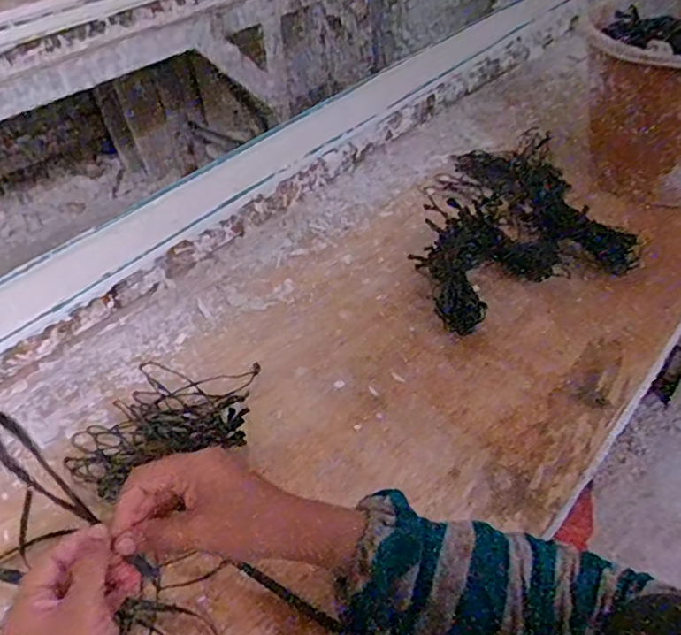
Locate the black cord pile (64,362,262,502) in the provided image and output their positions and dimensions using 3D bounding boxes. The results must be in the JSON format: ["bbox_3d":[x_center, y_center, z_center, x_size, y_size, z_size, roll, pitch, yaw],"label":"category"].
[{"bbox_3d":[-0.158,0.091,0.563,0.177,0.022,0.118,-24,46,-19],"label":"black cord pile"}]

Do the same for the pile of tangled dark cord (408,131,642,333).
[{"bbox_3d":[0.201,-0.132,0.759,0.248,0.049,0.337,-9,43,-5],"label":"pile of tangled dark cord"}]

